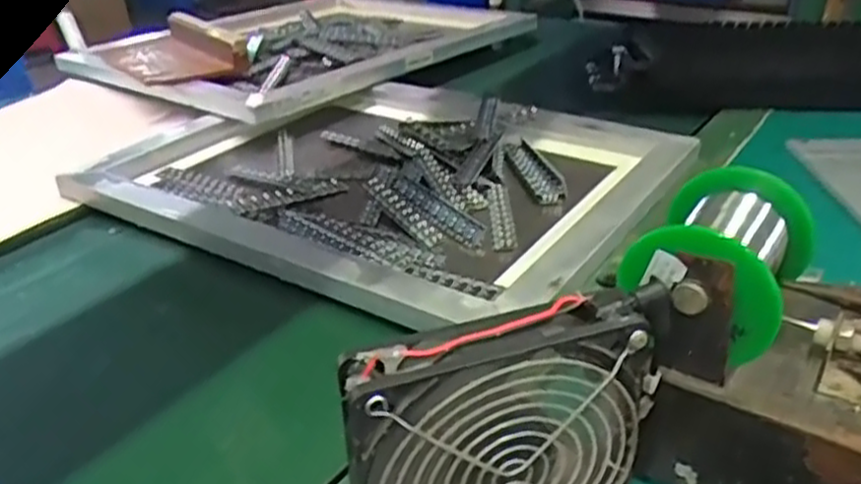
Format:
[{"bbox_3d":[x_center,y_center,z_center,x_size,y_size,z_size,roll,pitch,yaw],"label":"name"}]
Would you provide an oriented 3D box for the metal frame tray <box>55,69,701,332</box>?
[{"bbox_3d":[-0.039,-0.069,0.695,0.462,0.028,0.361,18,35,30],"label":"metal frame tray"}]

